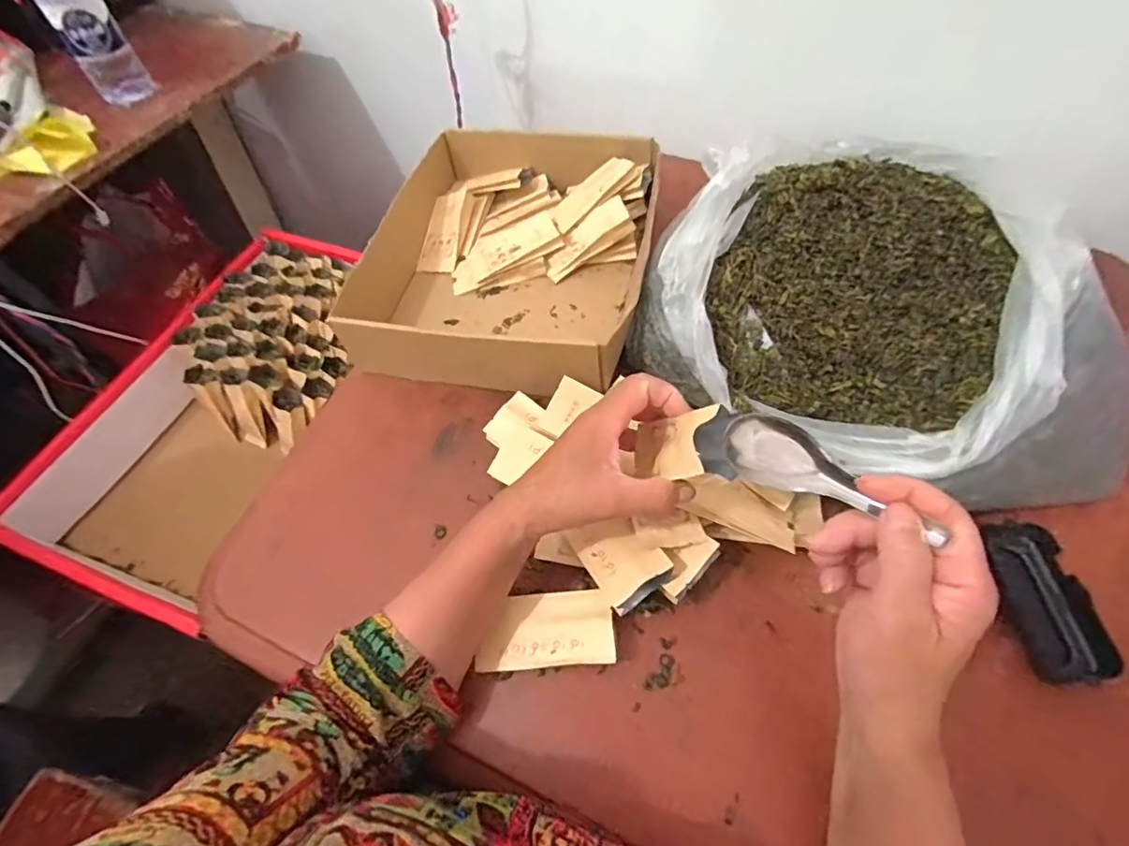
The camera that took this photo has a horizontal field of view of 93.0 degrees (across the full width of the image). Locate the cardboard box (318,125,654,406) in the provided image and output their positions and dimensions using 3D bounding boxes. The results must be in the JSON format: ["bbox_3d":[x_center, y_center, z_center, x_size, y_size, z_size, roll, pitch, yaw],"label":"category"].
[{"bbox_3d":[-0.055,-0.196,0.601,0.280,0.092,0.314,9,59,9],"label":"cardboard box"}]

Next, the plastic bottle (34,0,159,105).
[{"bbox_3d":[-0.562,-0.481,0.604,0.048,0.212,0.054,25,62,18],"label":"plastic bottle"}]

